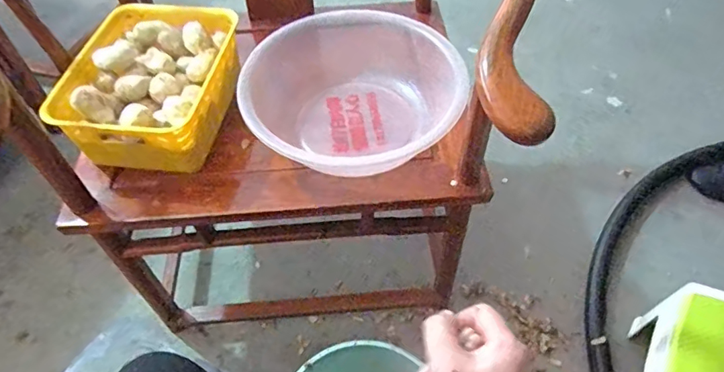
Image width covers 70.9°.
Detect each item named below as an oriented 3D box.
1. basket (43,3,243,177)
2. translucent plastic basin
[{"bbox_3d":[-0.287,-0.148,0.722,0.189,0.098,0.258,8,52,6],"label":"basket"},{"bbox_3d":[-0.018,-0.136,0.725,0.275,0.109,0.261,0,52,0],"label":"translucent plastic basin"}]

